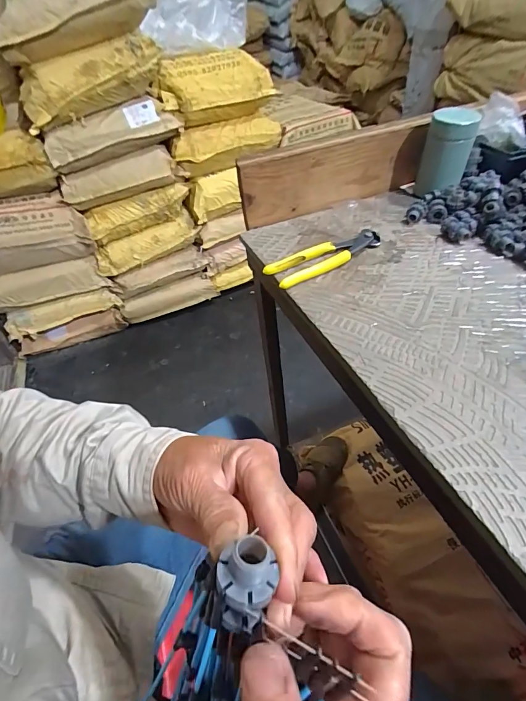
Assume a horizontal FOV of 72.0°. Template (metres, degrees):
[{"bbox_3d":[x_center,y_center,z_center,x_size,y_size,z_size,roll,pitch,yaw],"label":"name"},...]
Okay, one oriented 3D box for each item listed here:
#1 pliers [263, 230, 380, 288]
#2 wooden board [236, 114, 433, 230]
[{"bbox_3d":[0.080,-0.122,0.468,0.158,0.015,0.045,-27,48,-18],"label":"pliers"},{"bbox_3d":[0.108,-0.267,0.549,0.294,0.097,0.022,-19,46,-11],"label":"wooden board"}]

